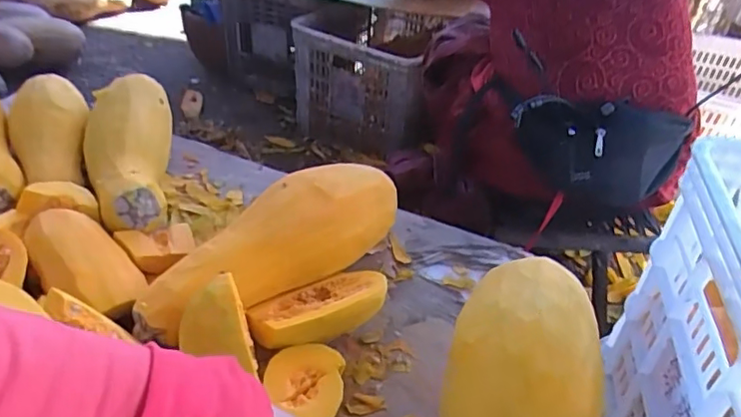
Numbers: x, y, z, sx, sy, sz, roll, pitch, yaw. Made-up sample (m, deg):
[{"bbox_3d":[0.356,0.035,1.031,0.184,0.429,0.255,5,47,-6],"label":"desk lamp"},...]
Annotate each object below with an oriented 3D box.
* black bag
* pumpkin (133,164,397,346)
[{"bbox_3d":[0.333,-0.082,0.846,0.246,0.148,0.070,8,39,4],"label":"black bag"},{"bbox_3d":[-0.105,0.032,0.641,0.115,0.104,0.315,34,47,31],"label":"pumpkin"}]

